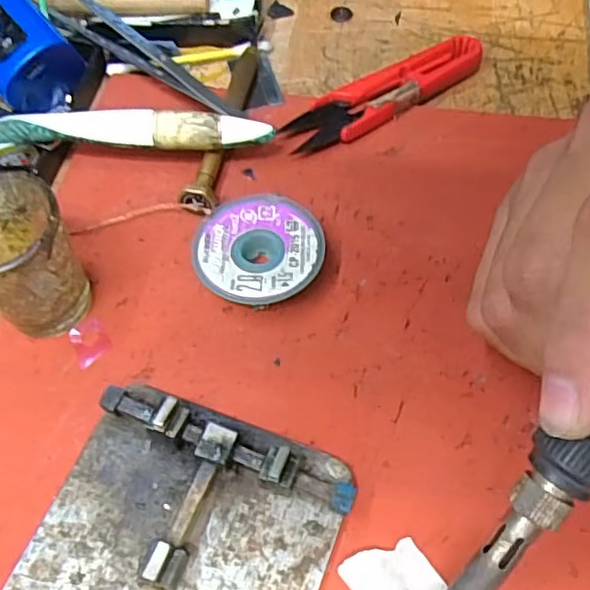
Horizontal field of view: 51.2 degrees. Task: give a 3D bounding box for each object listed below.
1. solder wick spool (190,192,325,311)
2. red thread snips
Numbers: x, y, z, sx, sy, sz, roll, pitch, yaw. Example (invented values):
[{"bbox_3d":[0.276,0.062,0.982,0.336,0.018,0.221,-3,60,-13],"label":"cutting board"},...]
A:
[{"bbox_3d":[-0.013,-0.014,0.218,0.044,0.013,0.044,0,60,0],"label":"solder wick spool"},{"bbox_3d":[0.039,-0.085,0.261,0.093,0.011,0.024,-30,64,-16],"label":"red thread snips"}]

